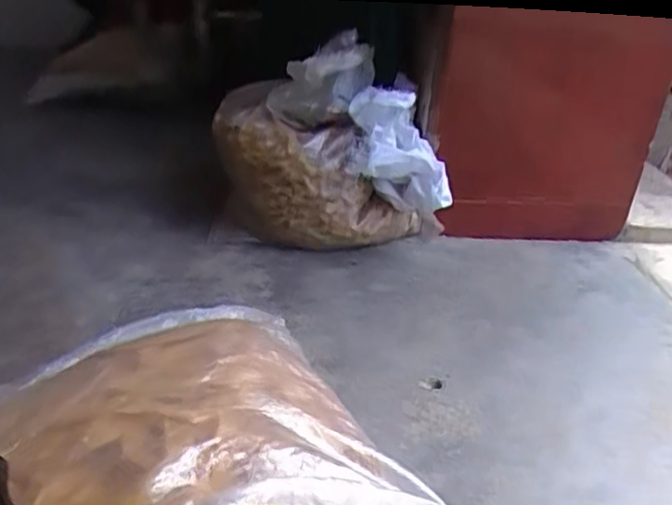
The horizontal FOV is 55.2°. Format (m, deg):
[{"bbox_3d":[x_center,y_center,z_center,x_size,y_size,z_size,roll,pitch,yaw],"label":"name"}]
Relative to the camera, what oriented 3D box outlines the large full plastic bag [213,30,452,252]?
[{"bbox_3d":[-0.016,-0.226,1.435,0.493,0.381,0.294,2,30,-8],"label":"large full plastic bag"}]

